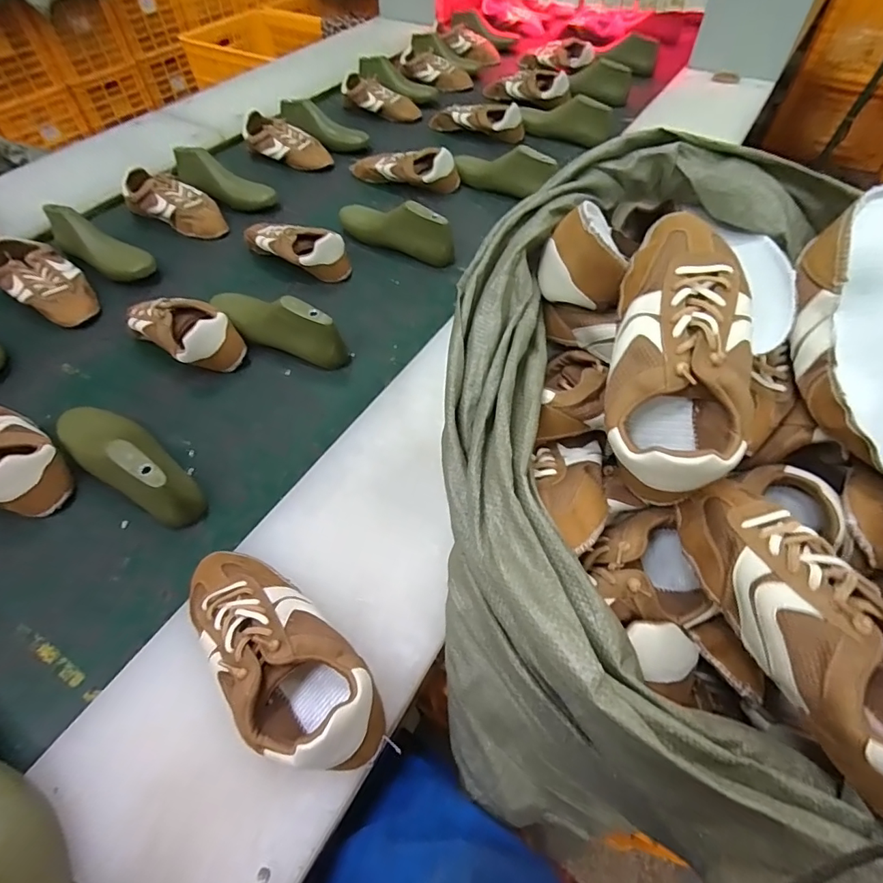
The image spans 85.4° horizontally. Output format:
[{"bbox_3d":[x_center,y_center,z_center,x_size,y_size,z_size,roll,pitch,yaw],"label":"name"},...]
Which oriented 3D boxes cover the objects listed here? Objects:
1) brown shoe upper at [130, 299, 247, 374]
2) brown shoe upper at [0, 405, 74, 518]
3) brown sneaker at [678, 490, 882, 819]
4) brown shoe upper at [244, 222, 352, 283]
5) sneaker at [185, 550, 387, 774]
[{"bbox_3d":[-0.406,-0.172,0.743,0.203,0.071,0.087,23,58,16],"label":"brown shoe upper"},{"bbox_3d":[-0.563,0.012,0.601,0.211,0.065,0.102,33,61,21],"label":"brown shoe upper"},{"bbox_3d":[0.257,0.125,0.323,0.082,0.072,0.221,-16,56,-10],"label":"brown sneaker"},{"bbox_3d":[-0.281,-0.360,0.892,0.238,0.075,0.078,20,58,14],"label":"brown shoe upper"},{"bbox_3d":[-0.154,0.181,0.427,0.101,0.076,0.250,-39,63,-23],"label":"sneaker"}]

